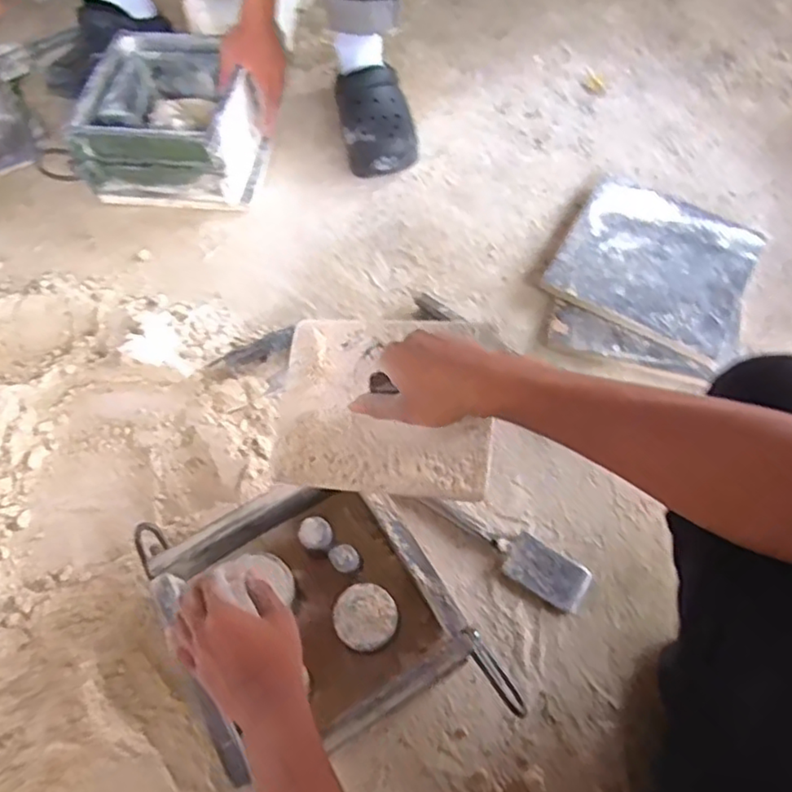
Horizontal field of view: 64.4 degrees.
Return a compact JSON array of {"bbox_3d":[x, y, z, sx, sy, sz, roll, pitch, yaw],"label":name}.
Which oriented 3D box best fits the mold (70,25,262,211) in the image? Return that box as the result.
[{"bbox_3d":[-0.327,-0.410,0.960,0.241,0.139,0.222,9,65,5],"label":"mold"}]

